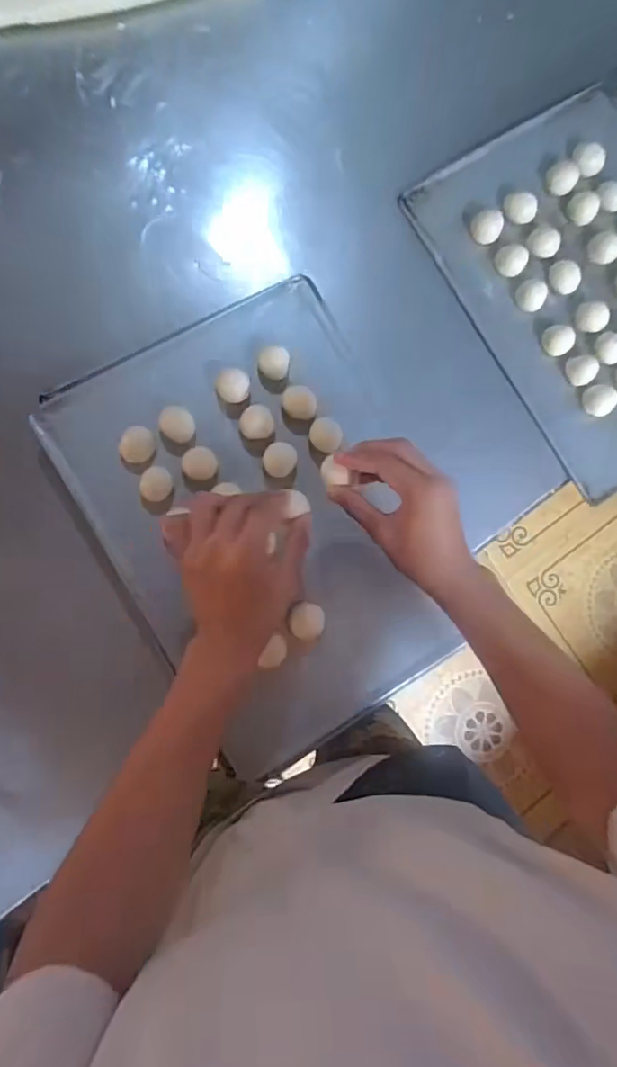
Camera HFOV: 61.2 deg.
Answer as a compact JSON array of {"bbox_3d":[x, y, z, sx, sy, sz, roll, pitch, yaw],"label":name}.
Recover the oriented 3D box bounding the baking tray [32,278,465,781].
[{"bbox_3d":[-0.044,-0.025,0.566,0.338,0.044,0.477,-30,87,-9],"label":"baking tray"}]

